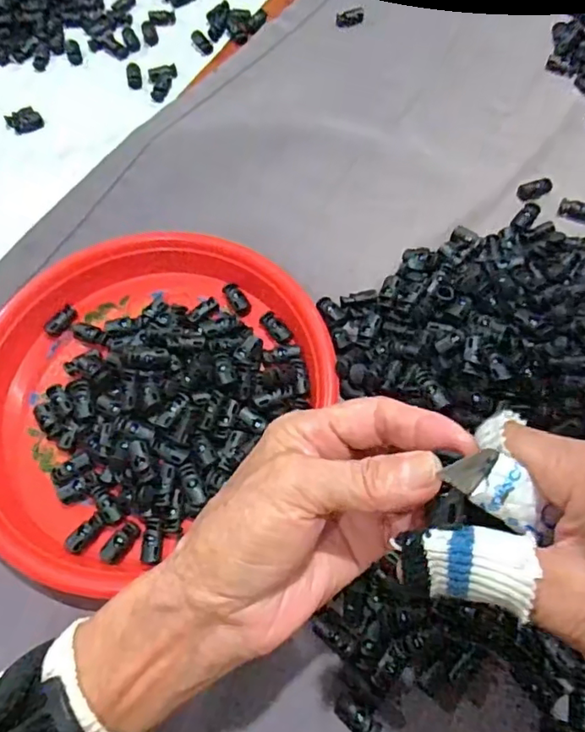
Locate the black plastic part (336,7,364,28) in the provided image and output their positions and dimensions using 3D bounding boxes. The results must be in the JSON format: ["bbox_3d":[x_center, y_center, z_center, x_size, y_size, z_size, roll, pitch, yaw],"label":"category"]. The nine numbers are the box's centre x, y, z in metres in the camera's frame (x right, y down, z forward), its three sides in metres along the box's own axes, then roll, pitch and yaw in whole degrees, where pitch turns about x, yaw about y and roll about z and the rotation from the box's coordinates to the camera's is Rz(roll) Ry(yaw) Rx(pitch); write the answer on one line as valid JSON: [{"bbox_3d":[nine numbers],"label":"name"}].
[{"bbox_3d":[0.058,-0.352,0.560,0.027,0.012,0.013,-7,65,0],"label":"black plastic part"}]

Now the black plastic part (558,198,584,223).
[{"bbox_3d":[0.227,-0.124,0.443,0.027,0.009,0.017,24,69,14],"label":"black plastic part"}]

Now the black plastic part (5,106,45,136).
[{"bbox_3d":[-0.255,-0.233,0.527,0.032,0.011,0.025,-27,66,-9],"label":"black plastic part"}]

